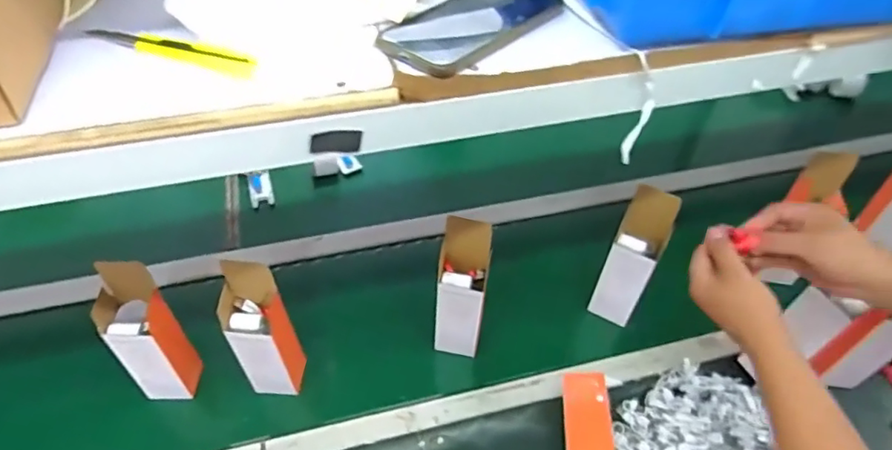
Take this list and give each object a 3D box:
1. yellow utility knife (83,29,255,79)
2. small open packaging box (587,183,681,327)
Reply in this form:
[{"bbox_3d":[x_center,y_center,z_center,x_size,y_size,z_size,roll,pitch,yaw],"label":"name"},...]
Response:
[{"bbox_3d":[-0.211,-0.135,0.435,0.144,0.013,0.021,17,51,12],"label":"yellow utility knife"},{"bbox_3d":[0.279,0.052,0.854,0.072,0.225,0.072,25,53,18],"label":"small open packaging box"}]

